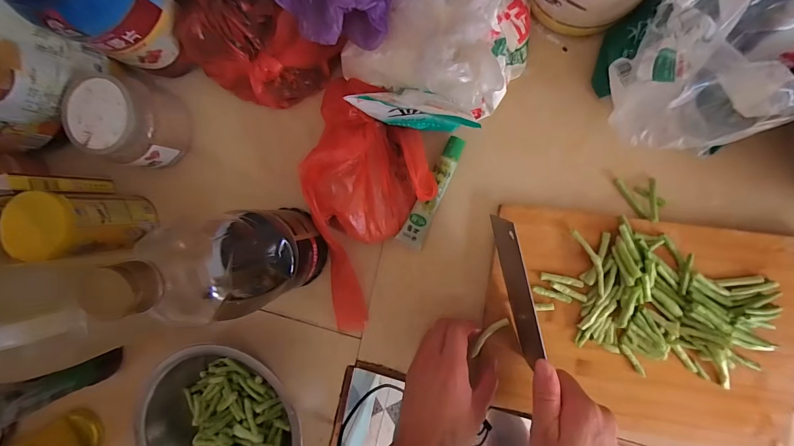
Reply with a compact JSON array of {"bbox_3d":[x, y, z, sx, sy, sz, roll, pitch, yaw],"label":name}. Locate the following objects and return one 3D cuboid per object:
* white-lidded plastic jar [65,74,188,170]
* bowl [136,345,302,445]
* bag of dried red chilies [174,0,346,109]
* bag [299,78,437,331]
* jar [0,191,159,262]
[{"bbox_3d":[-0.337,-0.125,0.440,0.107,0.092,0.096,10,95,7],"label":"white-lidded plastic jar"},{"bbox_3d":[-0.214,0.248,0.452,0.200,0.079,0.179,38,97,4],"label":"bowl"},{"bbox_3d":[-0.171,-0.202,0.407,0.171,0.108,0.101,23,96,6],"label":"bag of dried red chilies"},{"bbox_3d":[-0.030,-0.019,0.411,0.142,0.064,0.293,-7,92,8],"label":"bag"},{"bbox_3d":[-0.368,0.001,0.427,0.072,0.140,0.069,0,93,8],"label":"jar"}]

